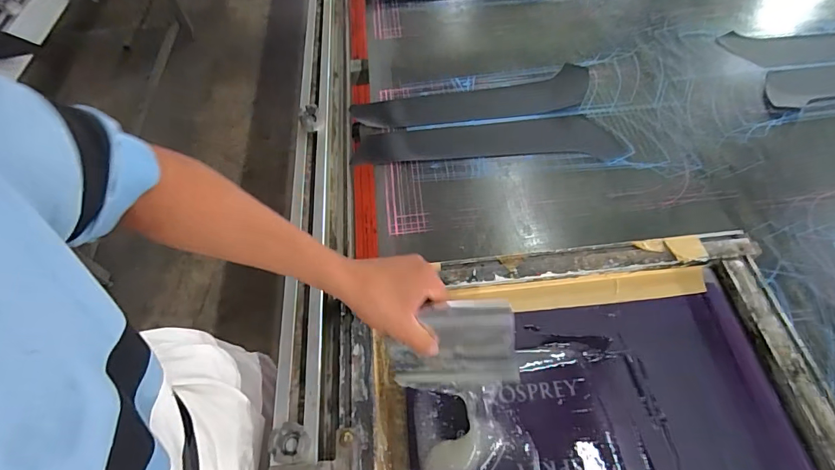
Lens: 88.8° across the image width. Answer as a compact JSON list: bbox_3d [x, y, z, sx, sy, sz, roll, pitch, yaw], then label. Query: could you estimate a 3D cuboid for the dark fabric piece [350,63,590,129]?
[{"bbox_3d":[0.110,-0.239,0.777,0.437,0.010,0.113,-12,57,-5],"label":"dark fabric piece"}]

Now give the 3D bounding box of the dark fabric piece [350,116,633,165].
[{"bbox_3d":[0.119,-0.162,0.731,0.442,0.007,0.100,0,56,3],"label":"dark fabric piece"}]

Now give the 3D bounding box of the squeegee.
[{"bbox_3d":[0.038,0.124,0.459,0.135,0.131,0.018,2,35,8],"label":"squeegee"}]

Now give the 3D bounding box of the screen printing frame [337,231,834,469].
[{"bbox_3d":[0.179,0.206,0.463,0.522,0.032,0.415,-6,56,-1],"label":"screen printing frame"}]

